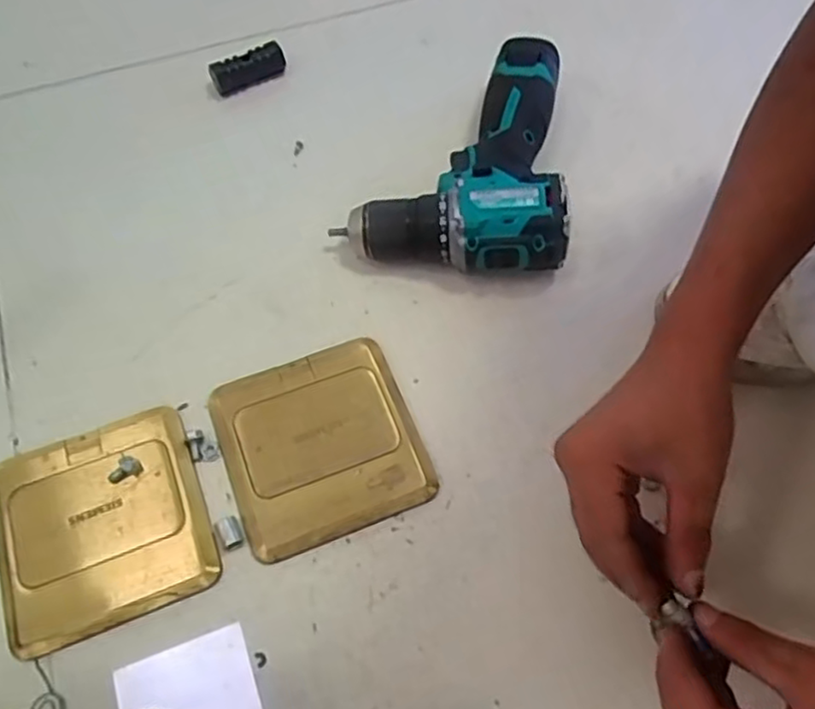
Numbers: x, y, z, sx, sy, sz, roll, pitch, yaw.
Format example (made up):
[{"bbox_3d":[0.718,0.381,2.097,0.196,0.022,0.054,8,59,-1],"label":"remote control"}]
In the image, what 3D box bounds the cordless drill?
[{"bbox_3d":[0.038,-0.152,0.511,0.149,0.063,0.202,3,62,1],"label":"cordless drill"}]

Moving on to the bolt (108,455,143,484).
[{"bbox_3d":[-0.171,0.071,0.412,0.012,0.009,0.019,33,66,15],"label":"bolt"}]

